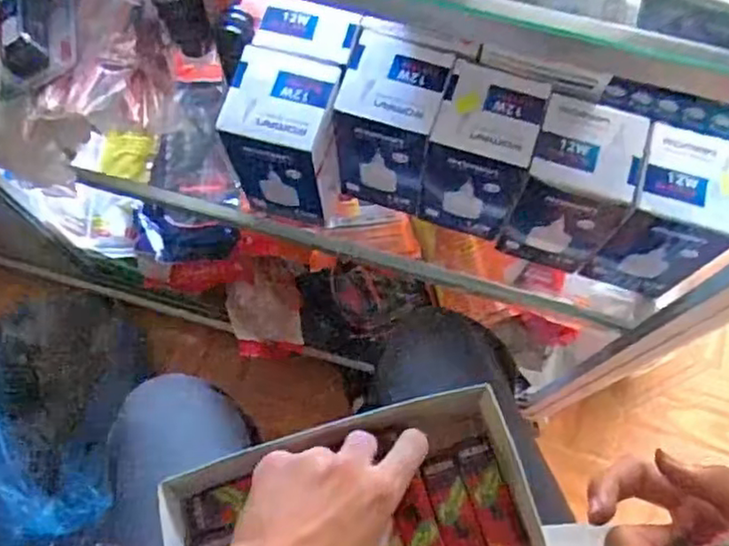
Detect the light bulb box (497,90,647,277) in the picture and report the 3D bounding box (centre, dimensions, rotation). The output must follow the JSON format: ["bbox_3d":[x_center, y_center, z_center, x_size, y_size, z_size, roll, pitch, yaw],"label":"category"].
[{"bbox_3d":[0.186,-0.077,0.611,0.086,0.142,0.089,17,71,5],"label":"light bulb box"}]

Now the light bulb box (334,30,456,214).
[{"bbox_3d":[0.024,-0.137,0.629,0.083,0.141,0.091,16,71,5],"label":"light bulb box"}]

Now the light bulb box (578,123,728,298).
[{"bbox_3d":[0.263,-0.049,0.601,0.085,0.152,0.080,17,71,5],"label":"light bulb box"}]

